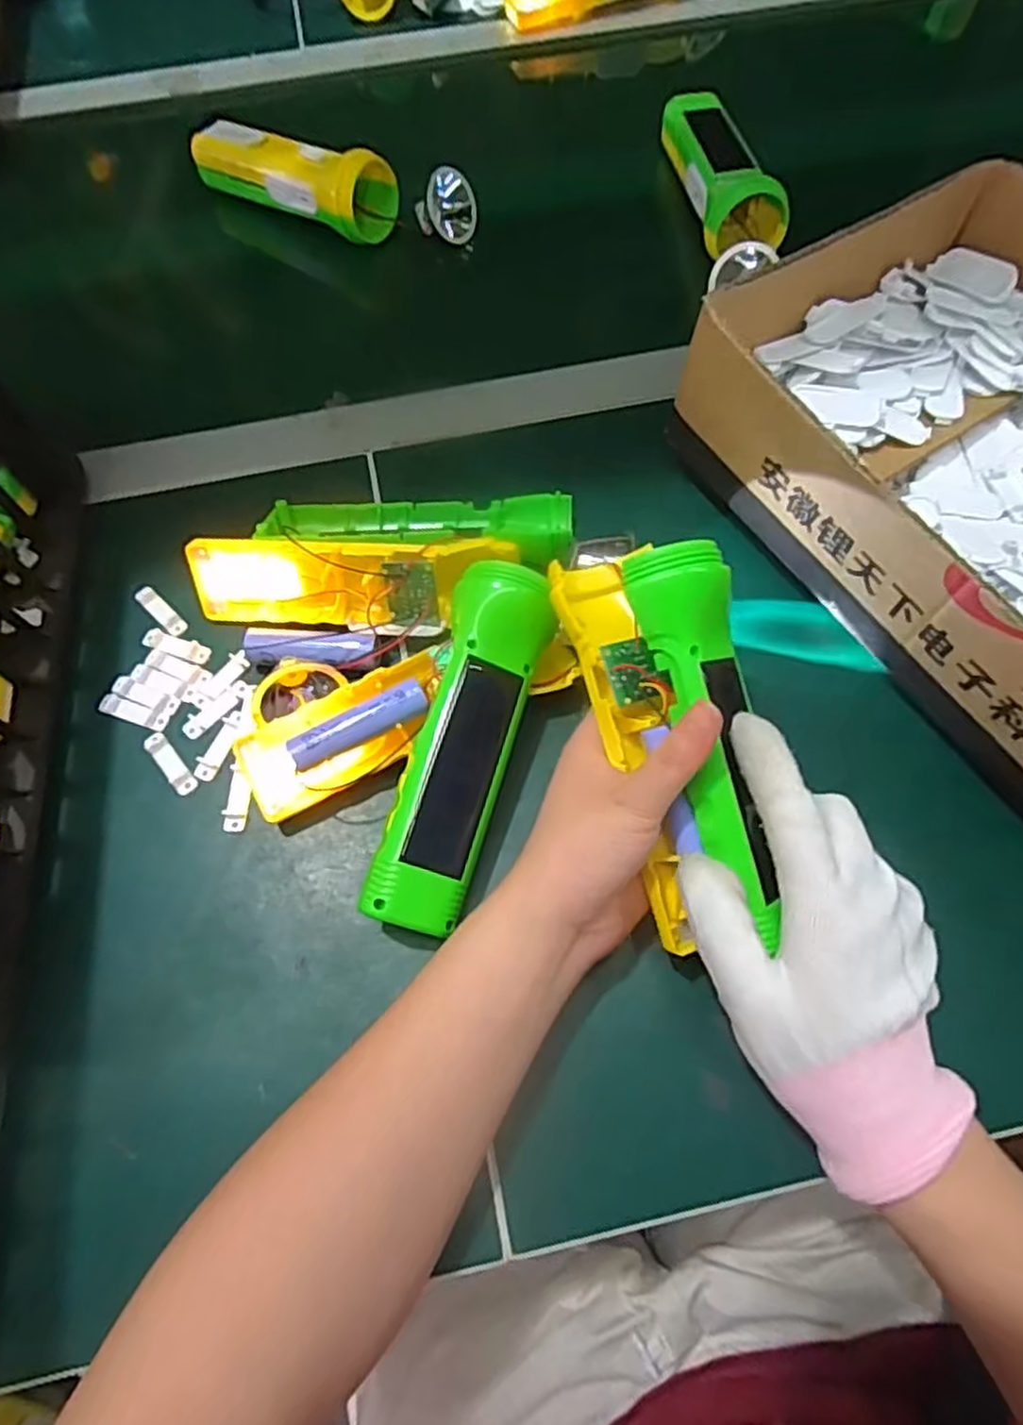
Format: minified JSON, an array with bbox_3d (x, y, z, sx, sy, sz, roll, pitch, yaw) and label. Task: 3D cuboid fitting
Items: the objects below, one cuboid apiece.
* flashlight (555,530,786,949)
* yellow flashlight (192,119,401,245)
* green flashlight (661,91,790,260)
[{"bbox_3d":[0.065,0.011,0.280,0.062,0.034,0.150,-12,85,-5],"label":"flashlight"},{"bbox_3d":[-0.162,-0.397,0.517,0.162,0.045,0.053,32,71,16],"label":"yellow flashlight"},{"bbox_3d":[0.144,-0.385,0.501,0.049,0.041,0.158,-9,65,-2],"label":"green flashlight"}]

